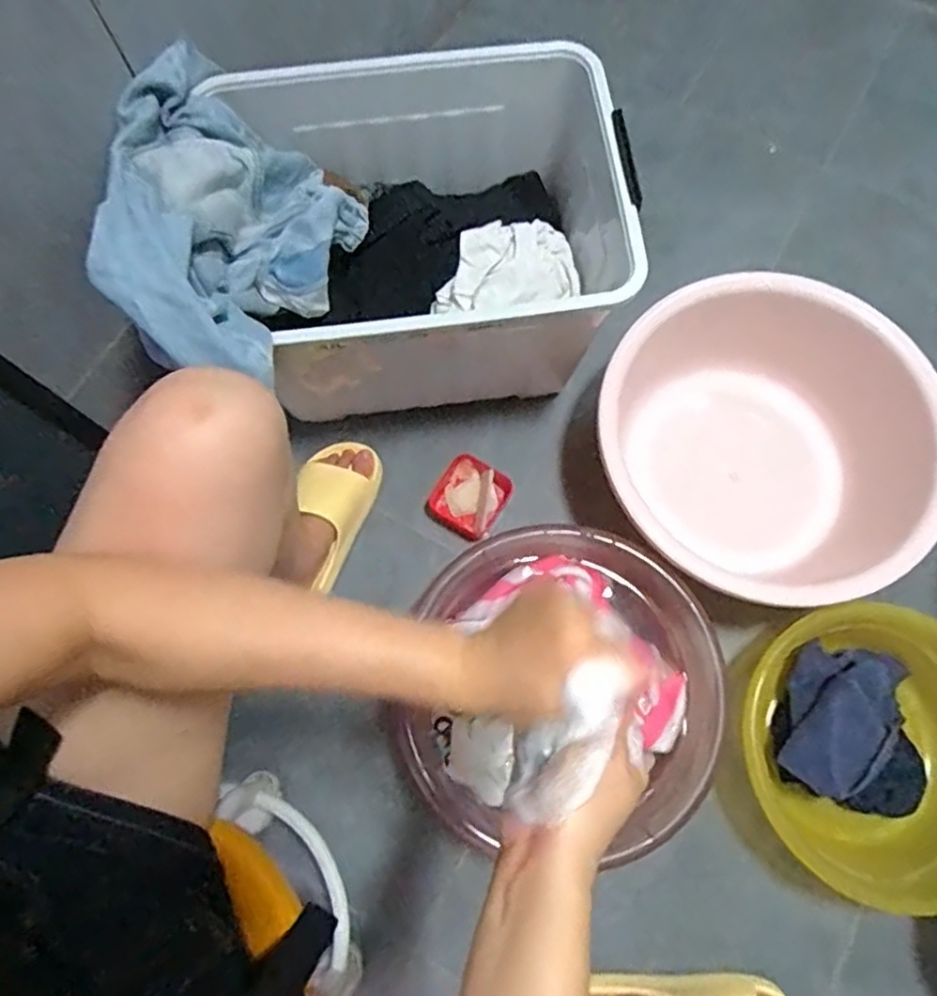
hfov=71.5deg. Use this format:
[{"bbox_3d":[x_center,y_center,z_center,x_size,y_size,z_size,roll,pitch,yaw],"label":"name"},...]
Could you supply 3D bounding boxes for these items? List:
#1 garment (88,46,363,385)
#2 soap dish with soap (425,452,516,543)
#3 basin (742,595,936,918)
[{"bbox_3d":[-0.246,-0.270,0.627,0.221,0.151,0.326,17,75,4],"label":"garment"},{"bbox_3d":[0.001,-0.002,0.849,0.094,0.048,0.097,39,78,10],"label":"soap dish with soap"},{"bbox_3d":[0.440,0.276,0.718,0.273,0.111,0.289,0,74,0],"label":"basin"}]

